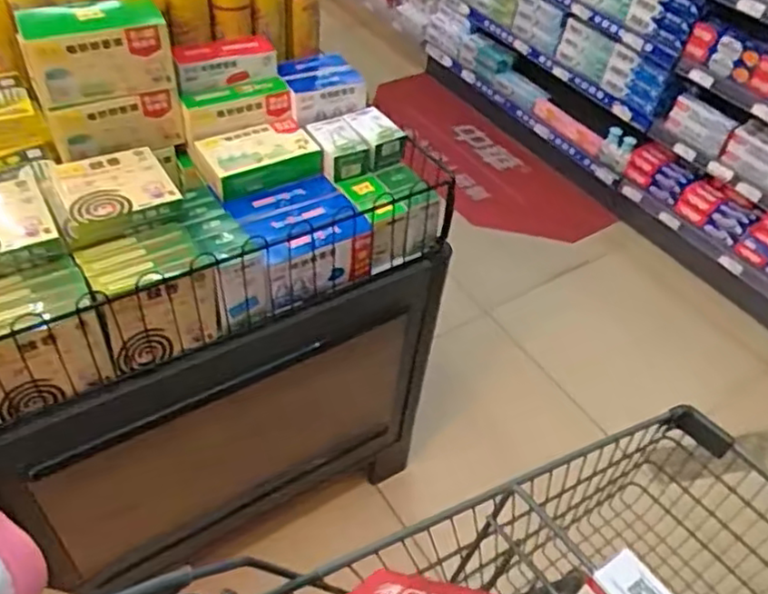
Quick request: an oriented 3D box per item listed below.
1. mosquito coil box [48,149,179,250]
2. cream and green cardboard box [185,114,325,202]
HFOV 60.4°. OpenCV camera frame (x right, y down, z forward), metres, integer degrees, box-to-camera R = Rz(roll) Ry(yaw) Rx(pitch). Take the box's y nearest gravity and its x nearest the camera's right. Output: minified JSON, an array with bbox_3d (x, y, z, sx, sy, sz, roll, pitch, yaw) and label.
[{"bbox_3d":[-0.378,-0.147,0.932,0.151,0.039,0.151,-18,51,-22],"label":"mosquito coil box"},{"bbox_3d":[-0.201,-0.226,1.069,0.185,0.047,0.113,-22,52,-25],"label":"cream and green cardboard box"}]

